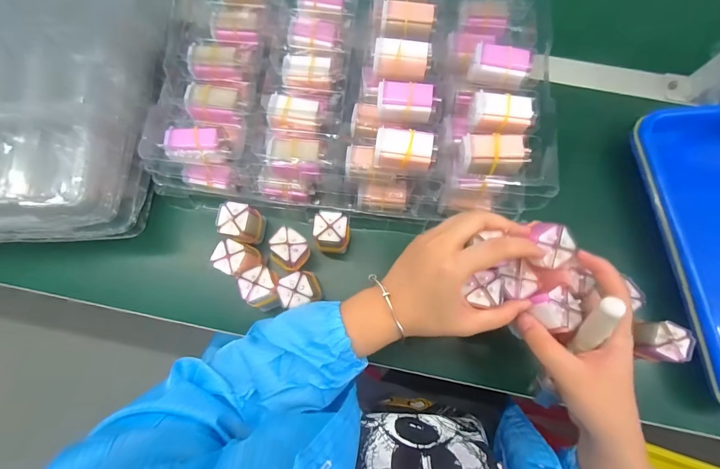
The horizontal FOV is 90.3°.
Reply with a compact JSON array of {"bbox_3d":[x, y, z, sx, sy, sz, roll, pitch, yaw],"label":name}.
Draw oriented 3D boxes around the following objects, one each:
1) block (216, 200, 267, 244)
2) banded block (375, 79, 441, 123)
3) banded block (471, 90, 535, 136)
[{"bbox_3d":[-0.128,-0.012,0.391,0.037,0.052,0.035,3,74,1],"label":"block"},{"bbox_3d":[0.048,-0.136,0.369,0.058,0.024,0.034,6,74,2],"label":"banded block"},{"bbox_3d":[0.142,-0.120,0.360,0.056,0.021,0.039,10,75,3],"label":"banded block"}]

